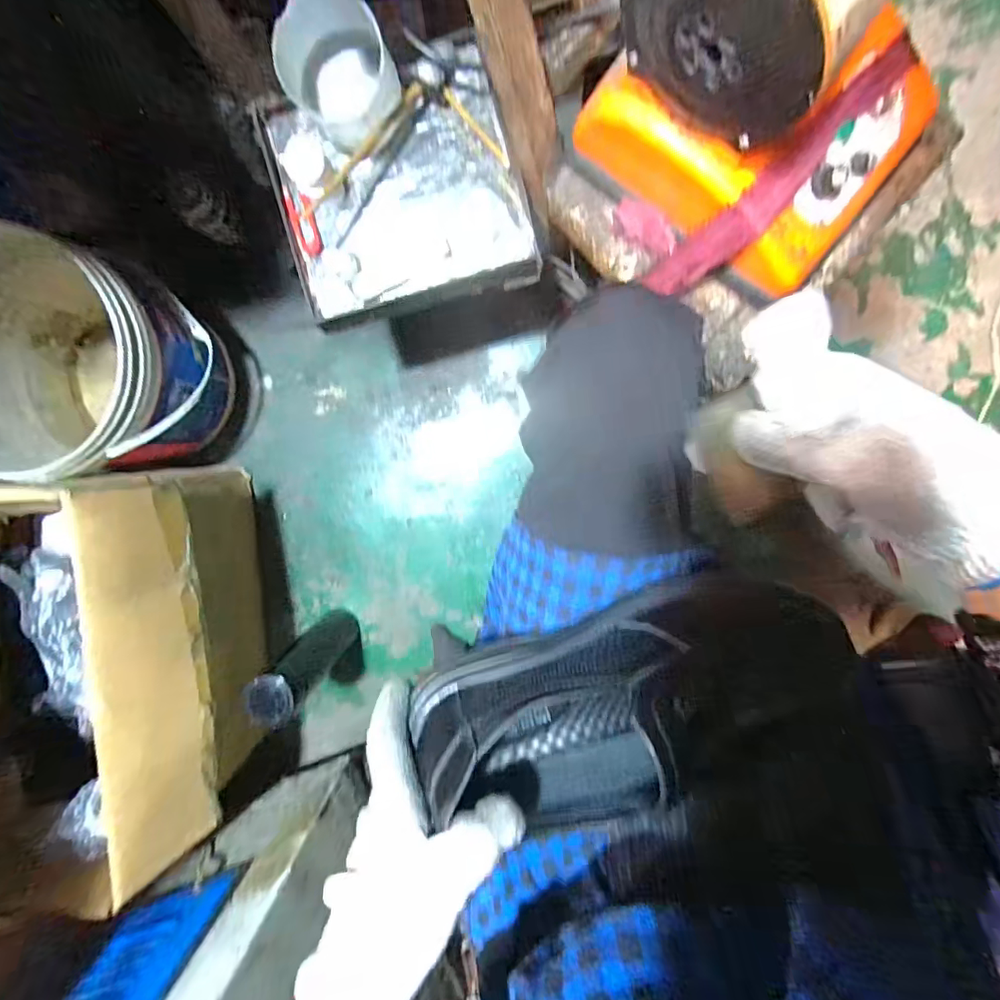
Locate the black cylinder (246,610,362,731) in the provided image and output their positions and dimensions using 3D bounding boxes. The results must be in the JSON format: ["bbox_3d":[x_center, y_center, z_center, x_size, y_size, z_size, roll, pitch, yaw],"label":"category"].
[{"bbox_3d":[-0.255,0.215,0.687,0.058,0.236,0.062,0,96,4],"label":"black cylinder"}]

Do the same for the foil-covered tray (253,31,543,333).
[{"bbox_3d":[-0.097,-0.290,0.493,0.223,0.030,0.218,-16,95,6],"label":"foil-covered tray"}]

